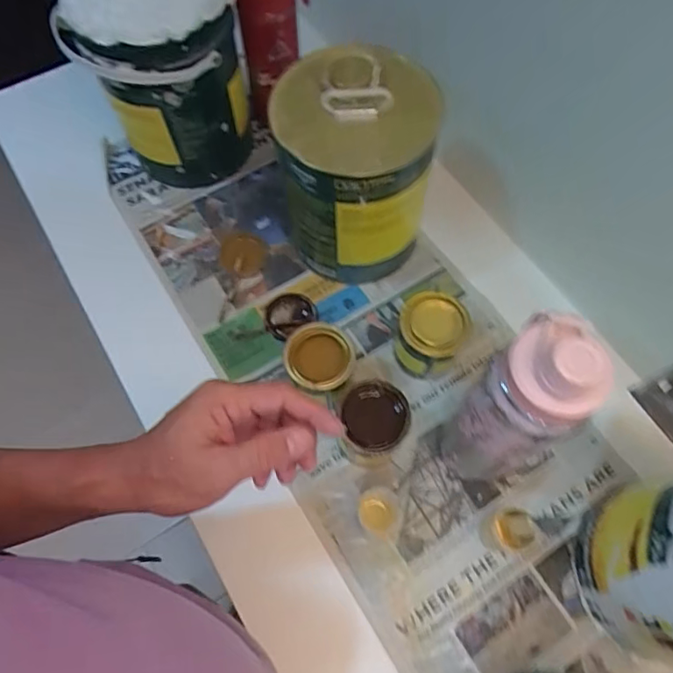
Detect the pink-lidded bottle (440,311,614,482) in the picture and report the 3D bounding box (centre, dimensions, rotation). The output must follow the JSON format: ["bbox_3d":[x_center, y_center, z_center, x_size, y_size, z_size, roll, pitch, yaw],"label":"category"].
[{"bbox_3d":[0.143,0.065,0.446,0.066,0.274,0.070,0,67,-1],"label":"pink-lidded bottle"}]

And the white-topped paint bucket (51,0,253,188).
[{"bbox_3d":[-0.207,-0.317,0.628,0.177,0.258,0.211,-21,69,-10],"label":"white-topped paint bucket"}]

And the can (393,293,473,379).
[{"bbox_3d":[0.102,-0.001,0.580,0.068,0.085,0.071,0,67,-1],"label":"can"}]

